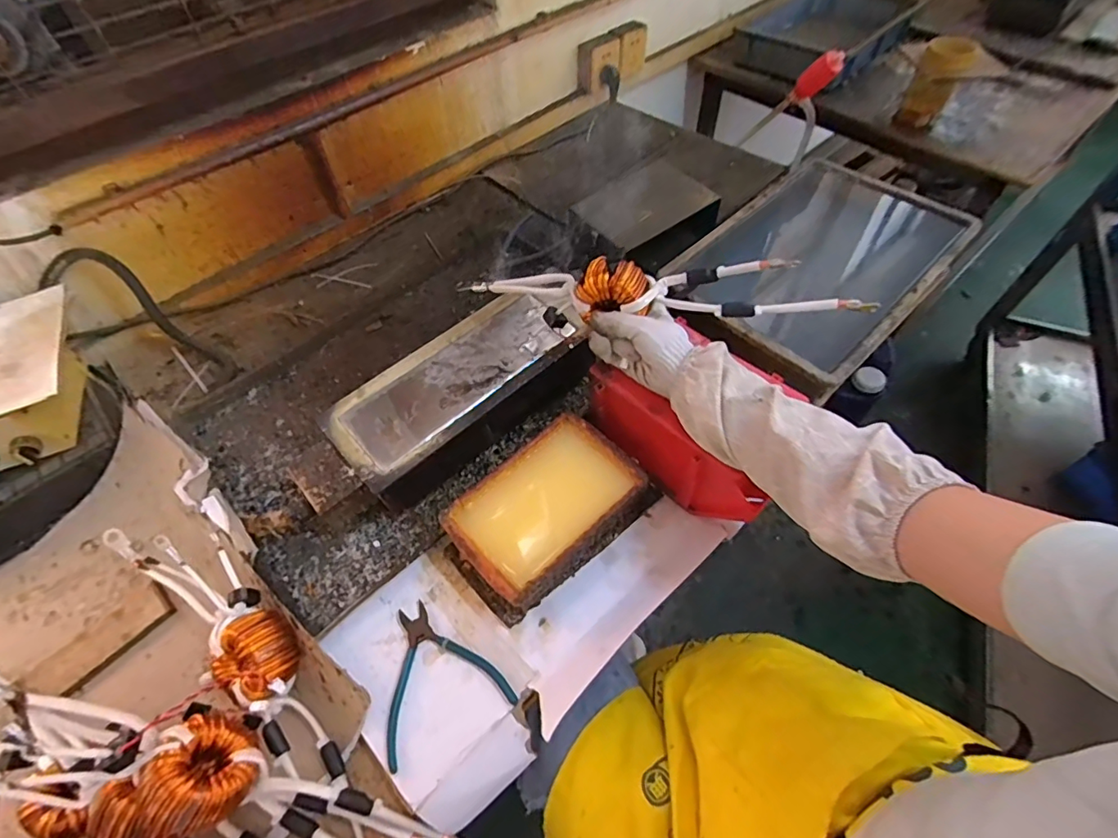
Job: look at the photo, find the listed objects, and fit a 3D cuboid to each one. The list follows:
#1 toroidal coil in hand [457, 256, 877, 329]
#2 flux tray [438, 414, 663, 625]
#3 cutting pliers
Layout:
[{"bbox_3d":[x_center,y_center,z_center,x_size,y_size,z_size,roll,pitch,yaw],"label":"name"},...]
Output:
[{"bbox_3d":[0.093,-0.136,0.563,0.429,0.091,0.060,7,56,22],"label":"toroidal coil in hand"},{"bbox_3d":[-0.012,0.103,0.578,0.230,0.068,0.137,-38,62,-20],"label":"flux tray"},{"bbox_3d":[-0.125,0.251,0.518,0.126,0.006,0.133,-22,57,-11],"label":"cutting pliers"}]

